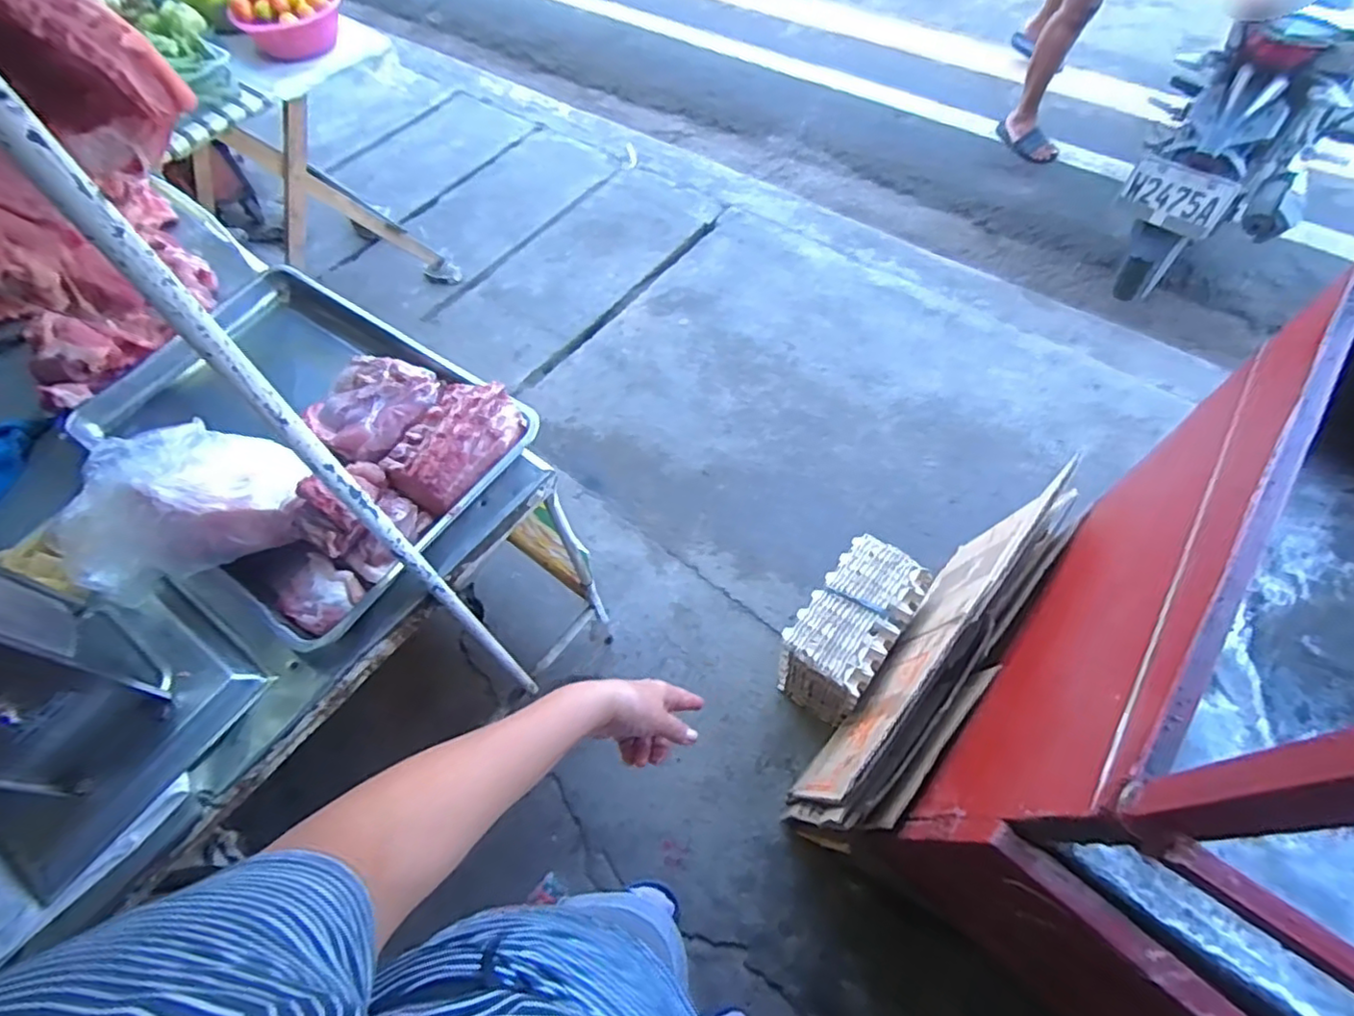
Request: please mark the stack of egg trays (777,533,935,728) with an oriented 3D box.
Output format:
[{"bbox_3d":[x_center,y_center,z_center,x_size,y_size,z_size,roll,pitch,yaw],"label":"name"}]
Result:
[{"bbox_3d":[0.350,0.257,1.319,0.179,0.284,0.297,33,69,19],"label":"stack of egg trays"}]

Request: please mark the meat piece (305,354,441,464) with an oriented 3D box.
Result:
[{"bbox_3d":[-0.407,-0.142,0.860,0.121,0.044,0.158,25,66,16],"label":"meat piece"}]

